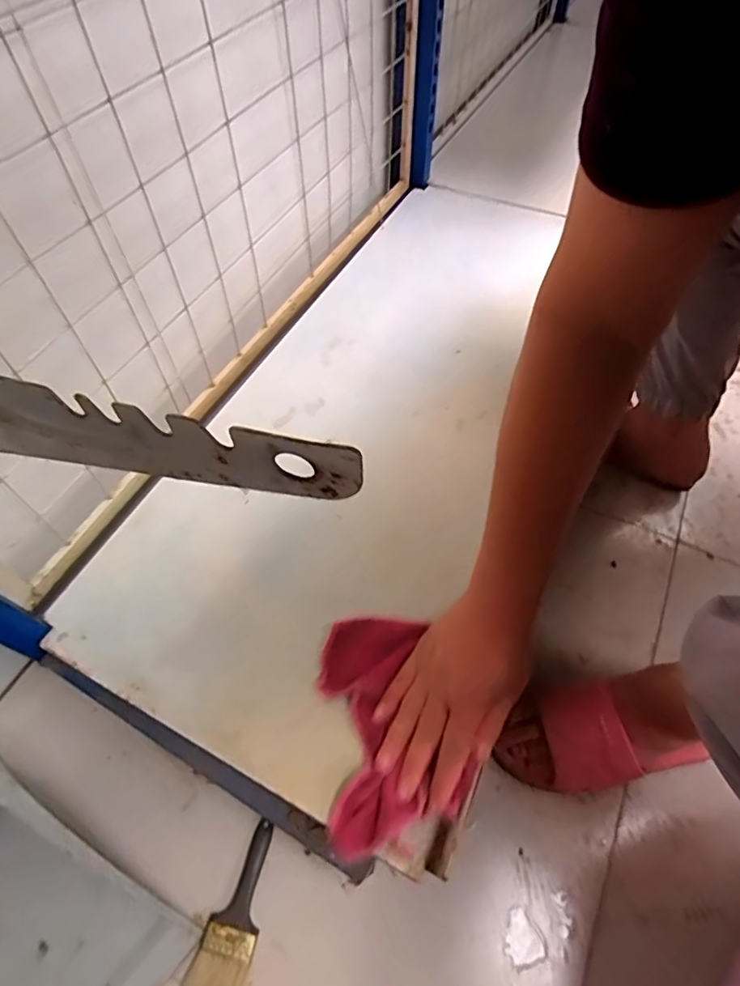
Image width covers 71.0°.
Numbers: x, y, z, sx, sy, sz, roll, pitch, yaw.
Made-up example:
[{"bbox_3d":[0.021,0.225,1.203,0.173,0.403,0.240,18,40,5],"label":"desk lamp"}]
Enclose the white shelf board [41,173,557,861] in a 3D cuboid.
[{"bbox_3d":[0.014,-0.133,0.629,0.367,0.034,0.855,18,59,11],"label":"white shelf board"}]

